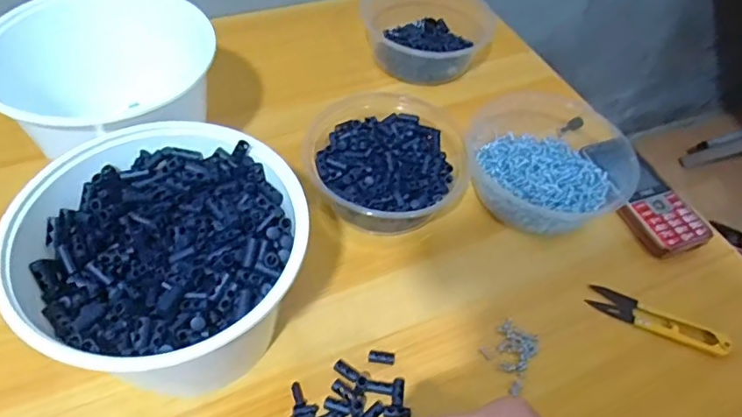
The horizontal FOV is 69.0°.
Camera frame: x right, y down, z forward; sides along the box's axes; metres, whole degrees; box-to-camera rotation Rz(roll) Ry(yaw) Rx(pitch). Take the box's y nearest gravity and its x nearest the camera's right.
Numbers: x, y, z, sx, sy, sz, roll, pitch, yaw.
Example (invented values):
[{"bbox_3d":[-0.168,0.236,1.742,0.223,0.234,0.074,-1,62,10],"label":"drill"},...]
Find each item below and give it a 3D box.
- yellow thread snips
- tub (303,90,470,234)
[{"bbox_3d":[0.224,0.087,0.423,0.104,0.011,0.022,25,53,14],"label":"yellow thread snips"},{"bbox_3d":[0.017,-0.046,0.467,0.147,0.046,0.136,3,51,-4],"label":"tub"}]

